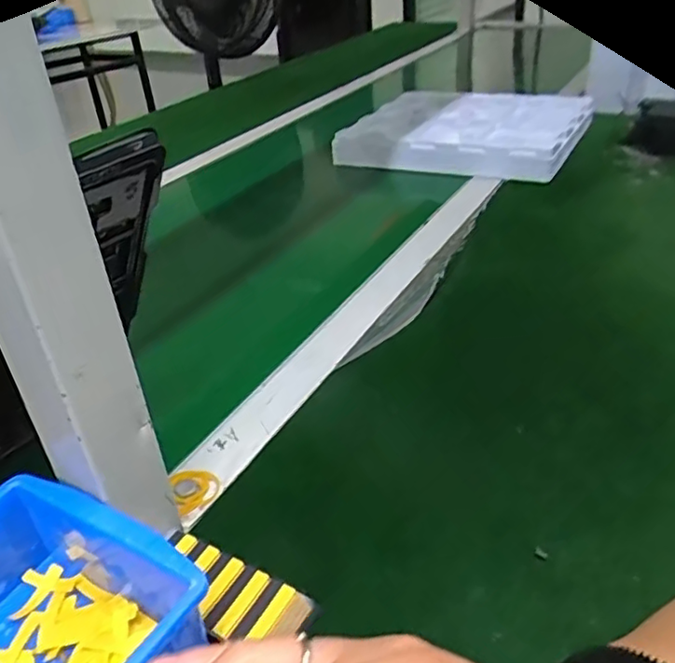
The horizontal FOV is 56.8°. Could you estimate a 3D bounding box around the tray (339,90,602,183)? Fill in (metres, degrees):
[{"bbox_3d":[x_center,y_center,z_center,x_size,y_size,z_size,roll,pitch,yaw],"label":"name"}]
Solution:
[{"bbox_3d":[0.184,-0.285,0.881,0.310,0.045,0.264,18,45,32],"label":"tray"}]

